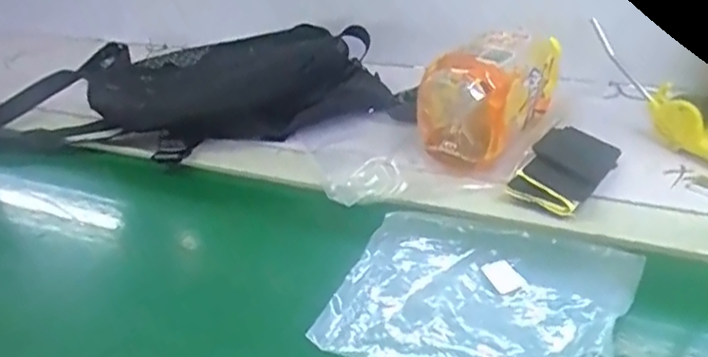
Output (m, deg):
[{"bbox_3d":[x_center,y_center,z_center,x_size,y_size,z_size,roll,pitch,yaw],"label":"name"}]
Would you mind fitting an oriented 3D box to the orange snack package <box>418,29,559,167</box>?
[{"bbox_3d":[0.131,-0.083,0.606,0.080,0.100,0.154,19,41,34],"label":"orange snack package"}]

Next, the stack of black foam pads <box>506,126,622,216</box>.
[{"bbox_3d":[0.181,-0.009,0.547,0.060,0.027,0.122,20,41,36],"label":"stack of black foam pads"}]

